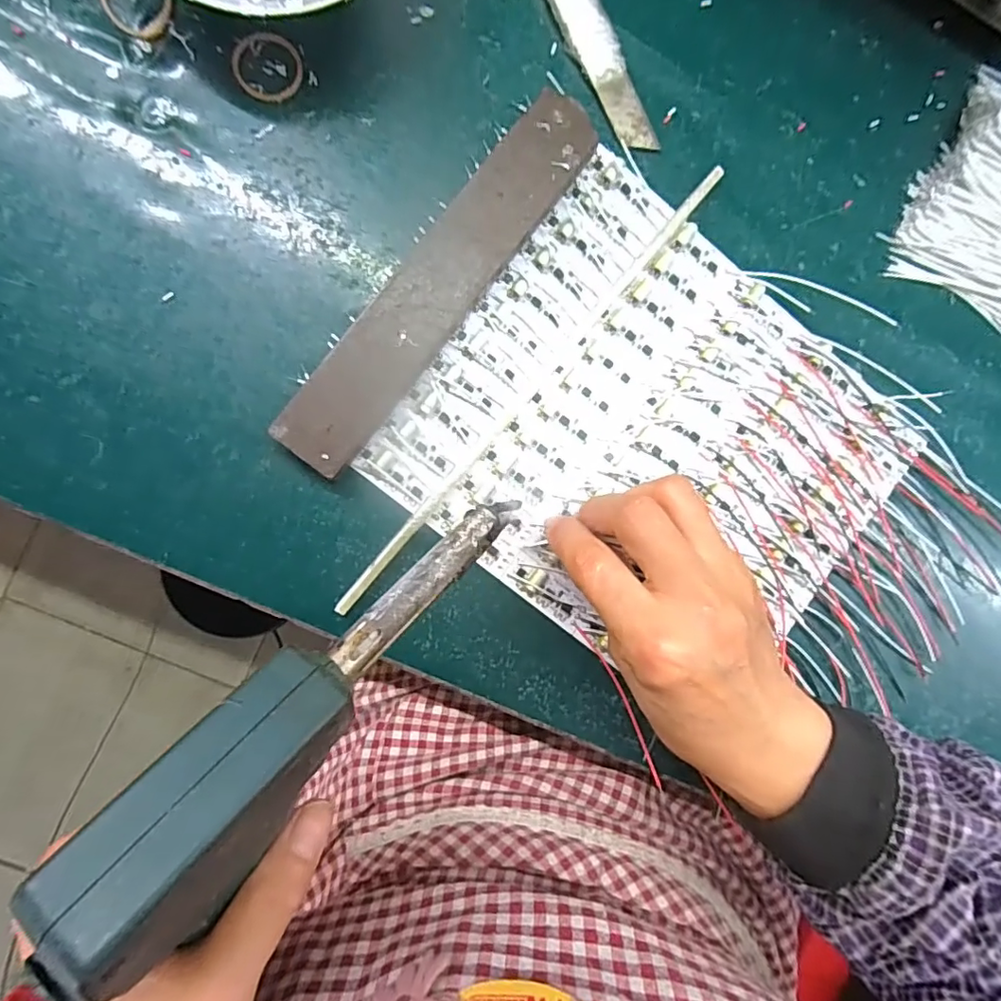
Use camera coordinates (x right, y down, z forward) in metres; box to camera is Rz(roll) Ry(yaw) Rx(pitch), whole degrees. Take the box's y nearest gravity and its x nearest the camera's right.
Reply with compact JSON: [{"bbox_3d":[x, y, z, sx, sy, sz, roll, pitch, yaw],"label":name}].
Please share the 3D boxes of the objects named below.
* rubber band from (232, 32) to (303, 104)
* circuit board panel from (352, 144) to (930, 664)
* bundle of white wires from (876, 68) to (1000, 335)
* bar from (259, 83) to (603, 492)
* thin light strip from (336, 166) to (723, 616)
[{"bbox_3d":[-0.104,-0.193,0.246,0.030,0.004,0.030,0,91,-8],"label":"rubber band"},{"bbox_3d":[0.080,-0.025,0.275,0.226,0.008,0.193,37,86,-7],"label":"circuit board panel"},{"bbox_3d":[0.274,-0.162,0.295,0.093,0.018,0.130,32,86,-7],"label":"bundle of white wires"},{"bbox_3d":[-0.027,-0.097,0.251,0.035,0.018,0.197,38,86,-7],"label":"bar"},{"bbox_3d":[0.018,-0.056,0.264,0.008,0.007,0.274,41,85,-7],"label":"thin light strip"}]

